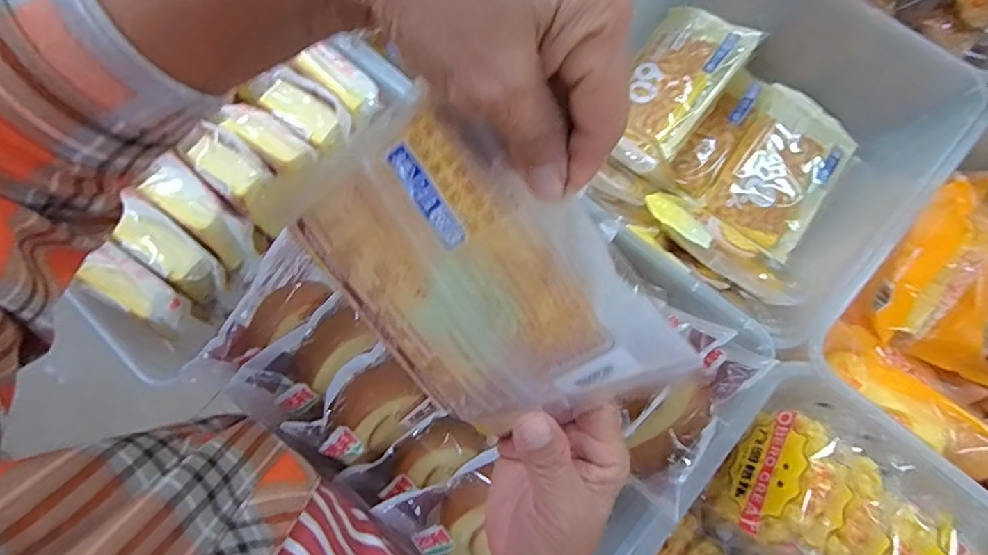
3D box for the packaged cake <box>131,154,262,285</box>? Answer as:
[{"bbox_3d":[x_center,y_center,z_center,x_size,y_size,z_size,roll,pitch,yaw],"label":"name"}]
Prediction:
[{"bbox_3d":[-0.223,-0.046,0.428,0.040,0.071,0.084,-43,78,-10],"label":"packaged cake"}]

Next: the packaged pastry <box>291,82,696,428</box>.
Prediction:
[{"bbox_3d":[-0.006,0.007,0.228,0.111,0.016,0.141,-32,100,29],"label":"packaged pastry"}]

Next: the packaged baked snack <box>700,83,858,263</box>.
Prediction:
[{"bbox_3d":[0.271,-0.101,0.517,0.091,0.028,0.151,34,78,10],"label":"packaged baked snack"}]

